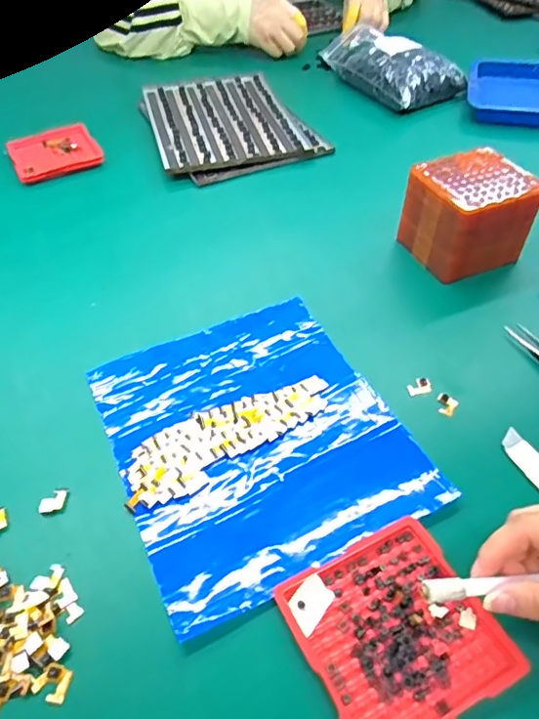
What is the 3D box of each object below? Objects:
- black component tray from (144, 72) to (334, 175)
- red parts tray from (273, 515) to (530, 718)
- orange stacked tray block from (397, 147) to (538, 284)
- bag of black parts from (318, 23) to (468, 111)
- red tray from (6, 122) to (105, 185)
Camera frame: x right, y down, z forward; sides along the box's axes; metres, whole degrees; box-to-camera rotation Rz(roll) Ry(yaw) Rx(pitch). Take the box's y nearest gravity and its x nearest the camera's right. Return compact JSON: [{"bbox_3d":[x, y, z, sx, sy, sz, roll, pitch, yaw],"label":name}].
[{"bbox_3d":[-0.056,-0.323,0.741,0.195,0.018,0.245,-14,49,-9],"label":"black component tray"},{"bbox_3d":[0.068,0.147,0.304,0.099,0.012,0.101,-24,51,-17],"label":"red parts tray"},{"bbox_3d":[0.185,-0.133,0.518,0.093,0.085,0.087,-19,50,-13],"label":"orange stacked tray block"},{"bbox_3d":[0.169,-0.423,0.802,0.110,0.064,0.202,-30,53,-22],"label":"bag of black parts"},{"bbox_3d":[-0.267,-0.261,0.684,0.101,0.012,0.097,-23,51,-16],"label":"red tray"}]

